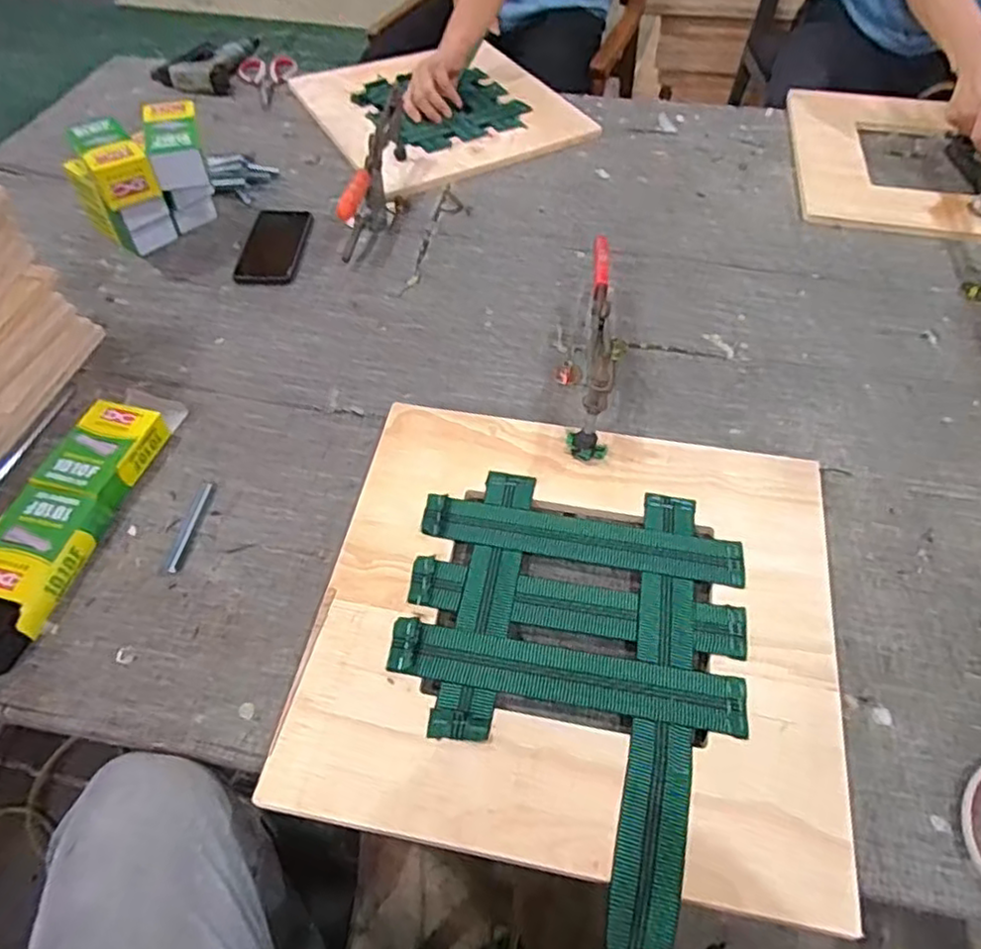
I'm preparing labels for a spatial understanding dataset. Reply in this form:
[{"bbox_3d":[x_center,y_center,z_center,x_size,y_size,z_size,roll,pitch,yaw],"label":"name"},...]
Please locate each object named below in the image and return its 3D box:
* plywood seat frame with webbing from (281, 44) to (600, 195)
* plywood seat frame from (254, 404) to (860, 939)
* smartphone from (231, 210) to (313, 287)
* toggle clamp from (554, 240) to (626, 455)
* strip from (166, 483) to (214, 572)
[{"bbox_3d":[-0.091,-0.643,1.167,0.395,0.028,0.431,-26,57,-19],"label":"plywood seat frame with webbing"},{"bbox_3d":[0.072,0.117,0.575,0.421,0.018,0.390,9,53,7],"label":"plywood seat frame"},{"bbox_3d":[-0.298,-0.315,0.916,0.083,0.013,0.150,2,53,2],"label":"smartphone"},{"bbox_3d":[0.116,-0.155,0.724,0.063,0.108,0.287,12,53,9],"label":"toggle clamp"},{"bbox_3d":[-0.288,0.048,0.641,0.011,0.004,0.101,5,53,3],"label":"strip"}]

